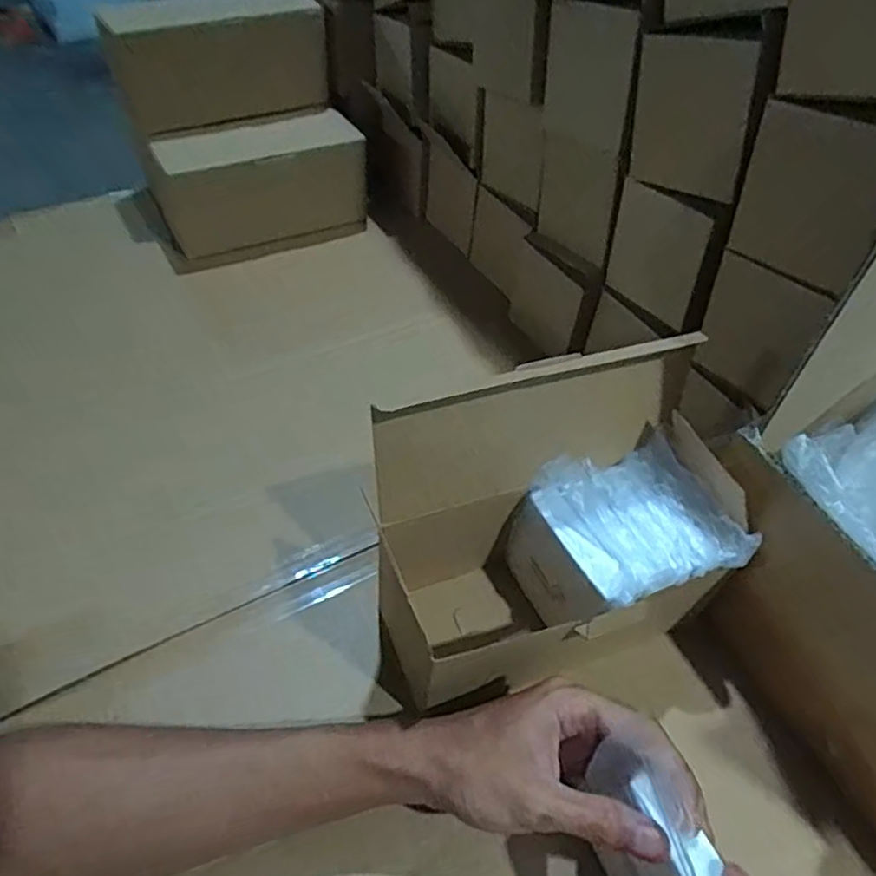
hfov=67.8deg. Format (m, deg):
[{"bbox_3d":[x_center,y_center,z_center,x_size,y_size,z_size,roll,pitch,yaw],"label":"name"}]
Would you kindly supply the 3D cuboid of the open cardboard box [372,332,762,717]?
[{"bbox_3d":[0.079,0.061,0.407,0.205,0.187,0.119,-16,52,-18],"label":"open cardboard box"}]

